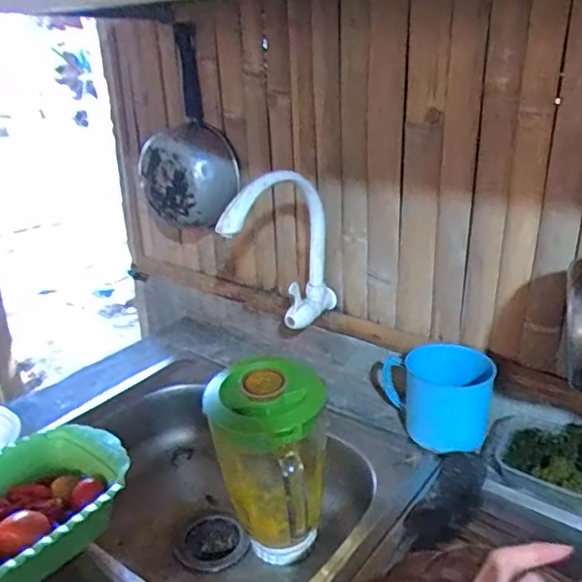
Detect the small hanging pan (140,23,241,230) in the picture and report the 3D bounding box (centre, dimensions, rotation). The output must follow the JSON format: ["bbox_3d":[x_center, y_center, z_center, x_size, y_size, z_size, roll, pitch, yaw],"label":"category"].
[{"bbox_3d":[-0.170,-0.263,0.928,0.156,0.297,0.096,17,29,37],"label":"small hanging pan"}]

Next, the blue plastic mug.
[{"bbox_3d":[0.198,0.145,0.773,0.138,0.115,0.093,3,23,11],"label":"blue plastic mug"}]

